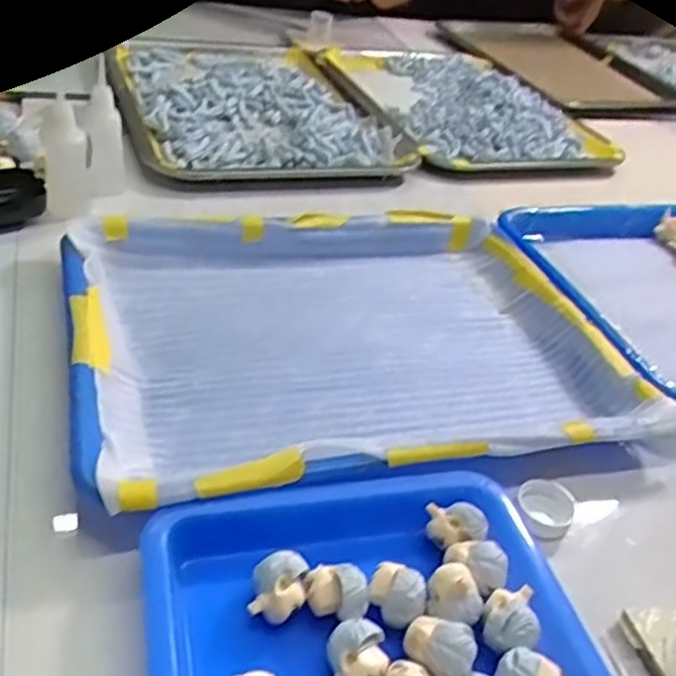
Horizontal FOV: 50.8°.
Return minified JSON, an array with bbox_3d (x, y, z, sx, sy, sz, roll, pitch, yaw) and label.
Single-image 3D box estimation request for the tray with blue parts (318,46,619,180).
[{"bbox_3d":[0.131,-0.289,0.862,0.253,0.037,0.356,-8,43,-20],"label":"tray with blue parts"}]

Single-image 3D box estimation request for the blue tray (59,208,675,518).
[{"bbox_3d":[0.007,-0.005,0.452,0.330,0.049,0.257,-4,39,-19],"label":"blue tray"}]

